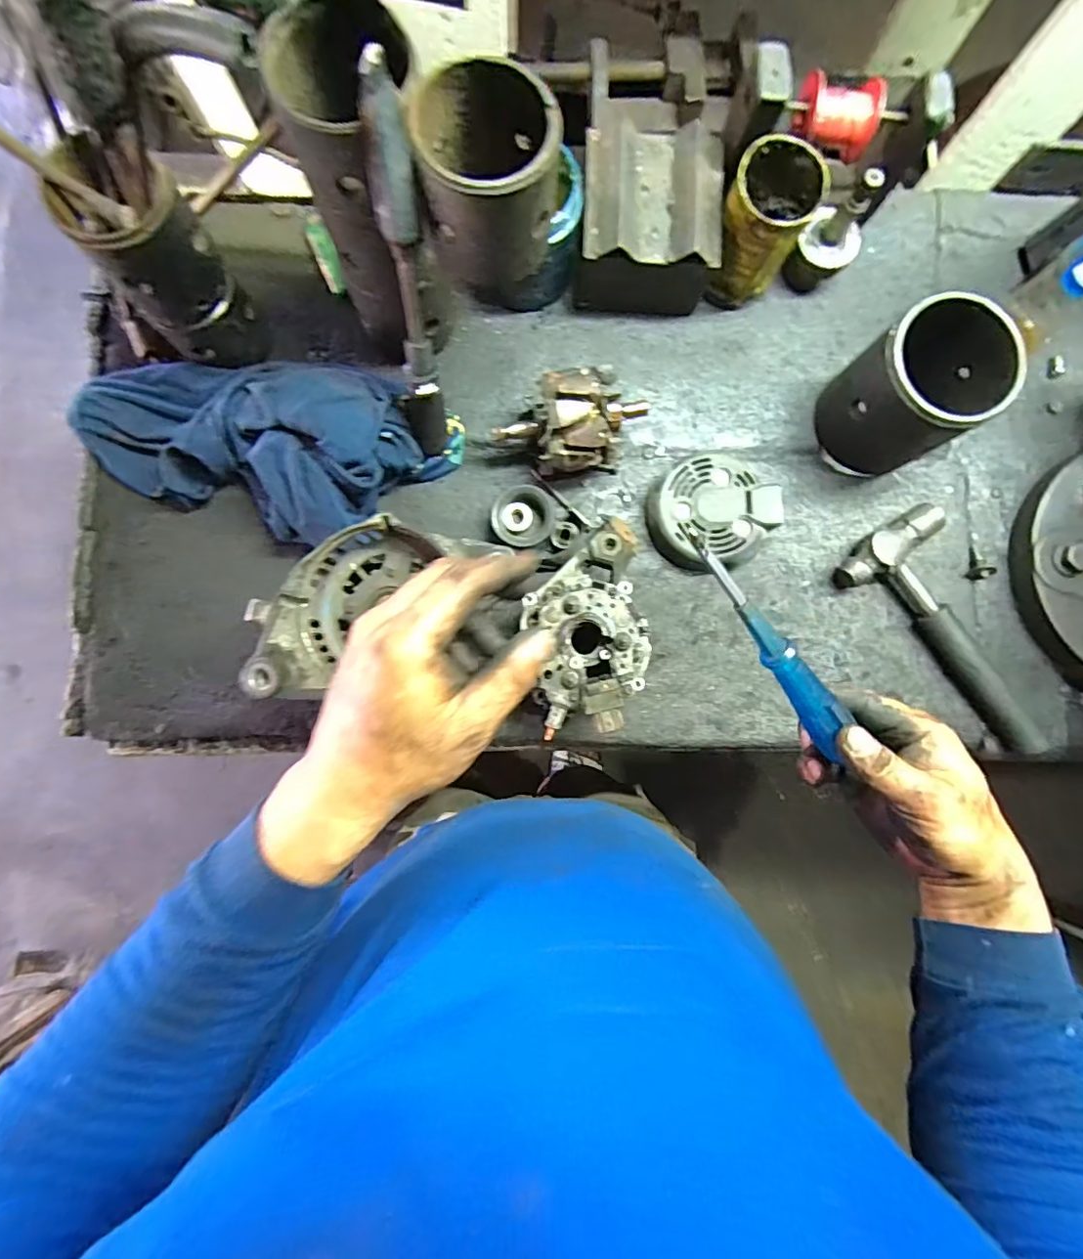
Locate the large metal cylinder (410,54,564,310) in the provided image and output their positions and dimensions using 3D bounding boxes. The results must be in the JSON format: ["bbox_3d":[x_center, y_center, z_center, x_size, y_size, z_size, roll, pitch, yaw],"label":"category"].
[{"bbox_3d":[-0.033,-0.290,0.359,0.085,0.085,0.093,0,84,-2],"label":"large metal cylinder"}]

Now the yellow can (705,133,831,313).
[{"bbox_3d":[0.197,-0.366,0.507,0.071,0.118,0.085,24,84,0],"label":"yellow can"}]

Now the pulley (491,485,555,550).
[{"bbox_3d":[-0.016,-0.106,0.523,0.056,0.026,0.052,0,84,-2],"label":"pulley"}]

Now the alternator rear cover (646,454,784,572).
[{"bbox_3d":[0.163,-0.110,0.529,0.120,0.030,0.103,-11,85,-3],"label":"alternator rear cover"}]

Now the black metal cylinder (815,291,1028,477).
[{"bbox_3d":[0.334,-0.213,0.496,0.117,0.125,0.103,-31,86,-5],"label":"black metal cylinder"}]

